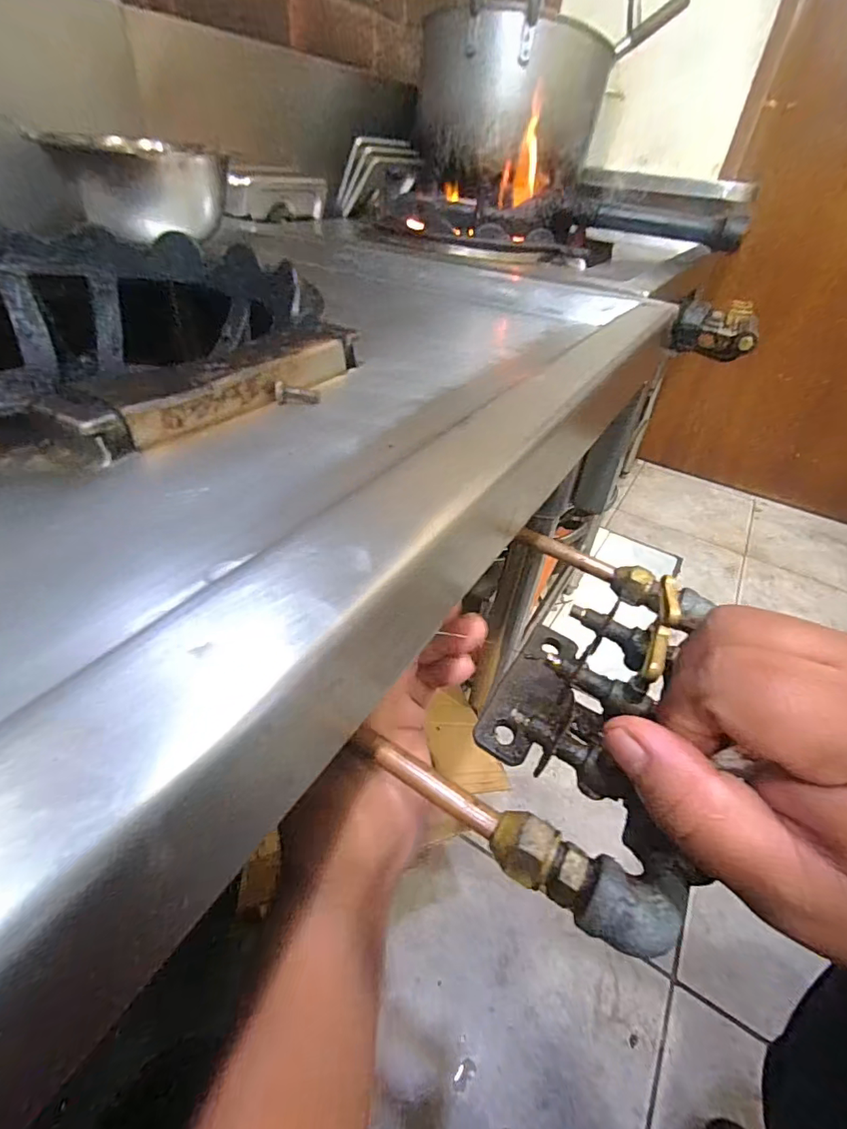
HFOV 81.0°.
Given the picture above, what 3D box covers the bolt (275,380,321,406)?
[{"bbox_3d":[-0.058,-0.078,0.227,0.019,0.010,0.007,-7,41,-16],"label":"bolt"}]

